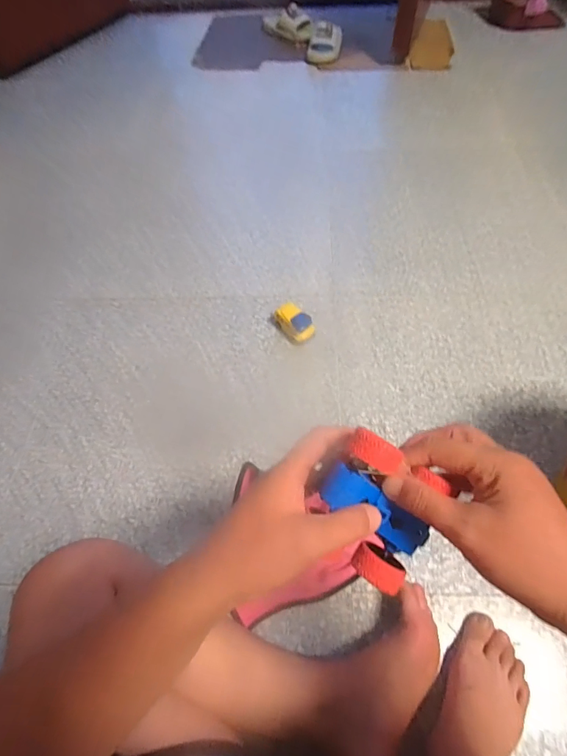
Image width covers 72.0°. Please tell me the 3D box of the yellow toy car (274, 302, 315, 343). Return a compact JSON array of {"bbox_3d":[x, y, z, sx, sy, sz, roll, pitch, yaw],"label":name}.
[{"bbox_3d":[0.026,-0.122,0.840,0.065,0.055,0.088,-26,60,-14],"label":"yellow toy car"}]

